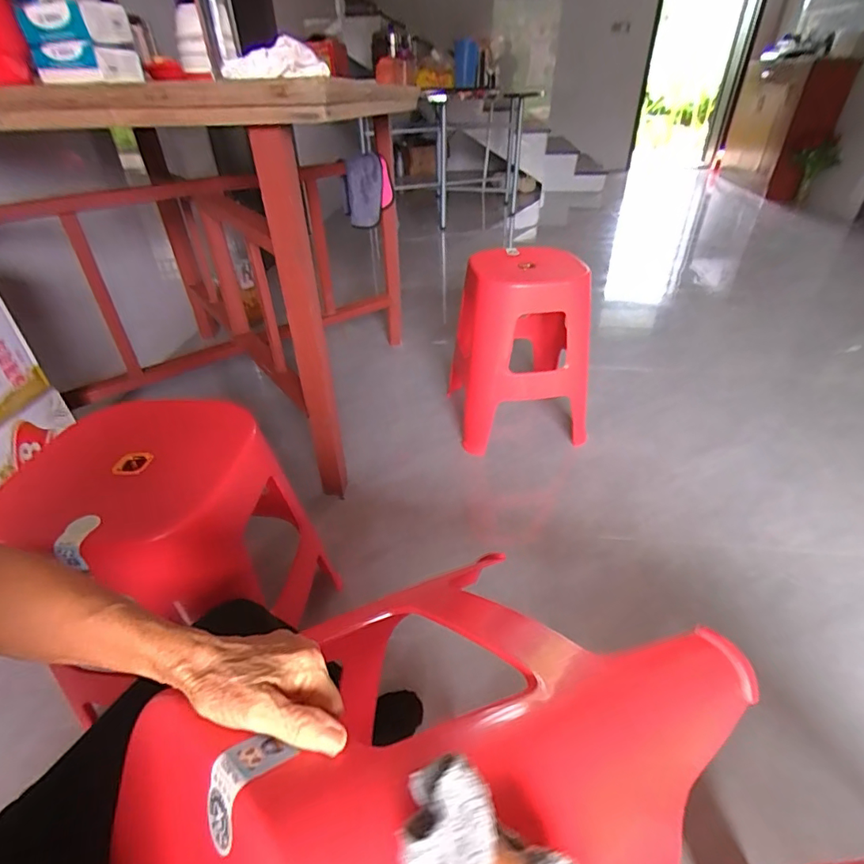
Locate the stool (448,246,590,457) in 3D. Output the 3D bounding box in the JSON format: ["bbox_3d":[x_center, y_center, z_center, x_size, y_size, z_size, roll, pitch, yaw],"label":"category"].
[{"bbox_3d":[0.236,-0.220,1.331,0.318,0.467,0.318,-6,37,-6],"label":"stool"}]

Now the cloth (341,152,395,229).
[{"bbox_3d":[-0.205,-0.759,1.533,0.157,0.266,0.069,4,68,-3],"label":"cloth"}]

